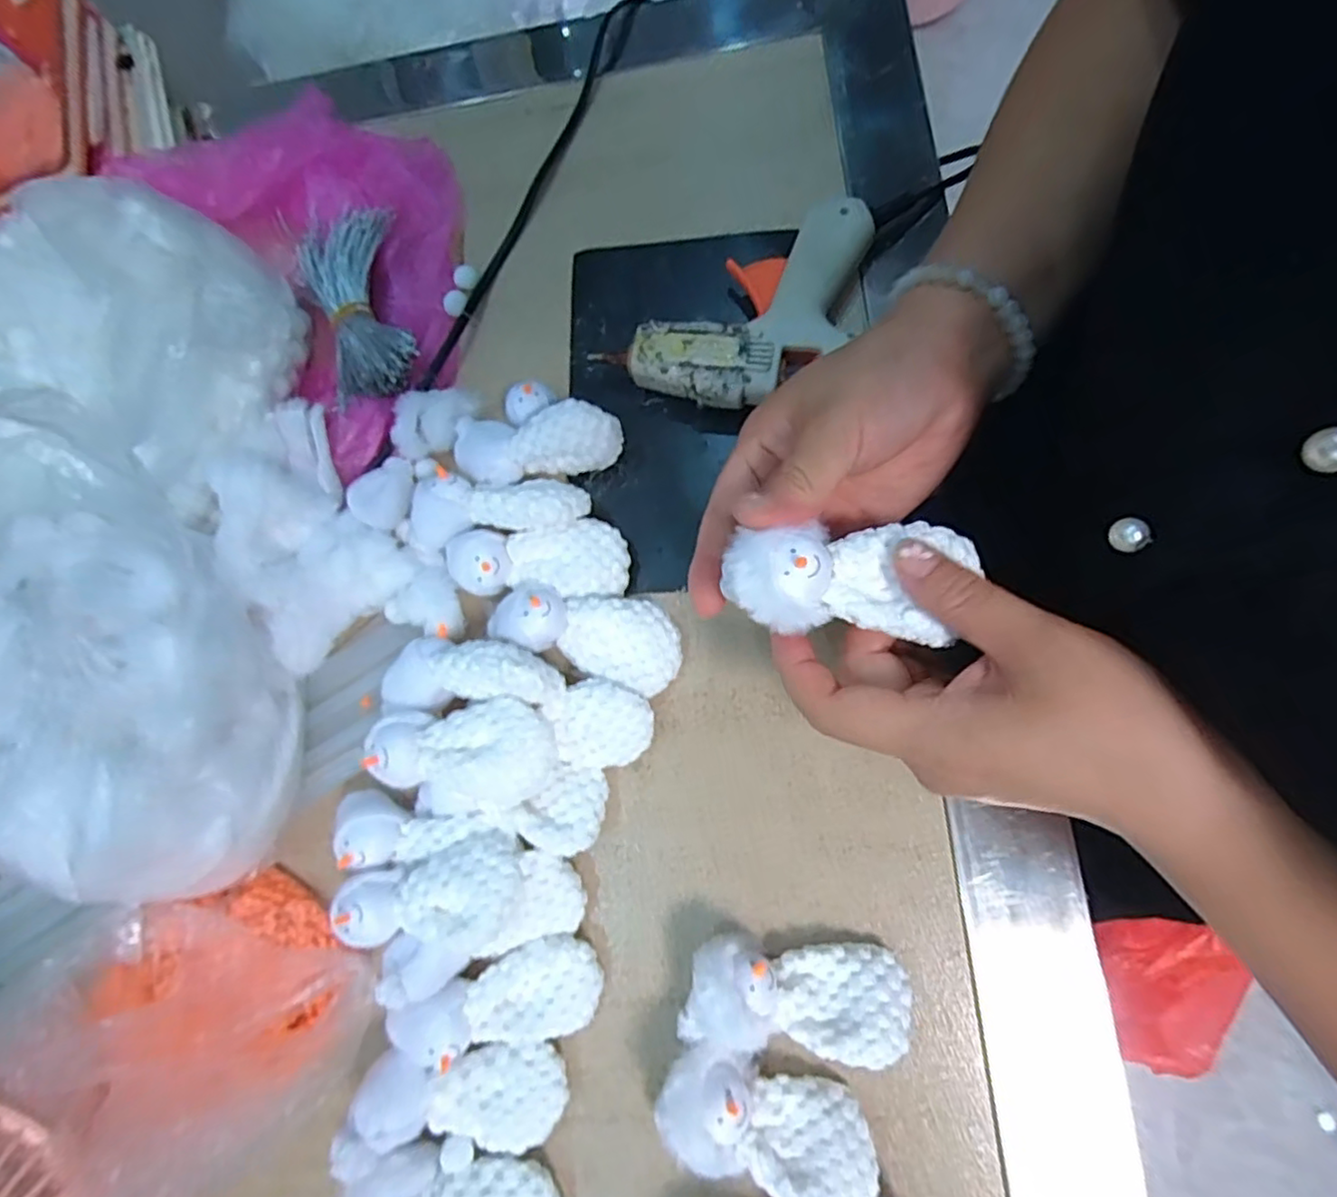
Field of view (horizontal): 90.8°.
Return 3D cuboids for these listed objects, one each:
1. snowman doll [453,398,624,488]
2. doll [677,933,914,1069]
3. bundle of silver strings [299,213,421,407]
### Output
[{"bbox_3d":[-0.065,-0.075,0.325,0.083,0.035,0.035,-4,76,14],"label":"snowman doll"},{"bbox_3d":[0.051,0.158,0.259,0.087,0.027,0.038,2,76,1],"label":"doll"},{"bbox_3d":[-0.165,-0.159,0.351,0.048,0.016,0.112,-19,76,4],"label":"bundle of silver strings"}]

